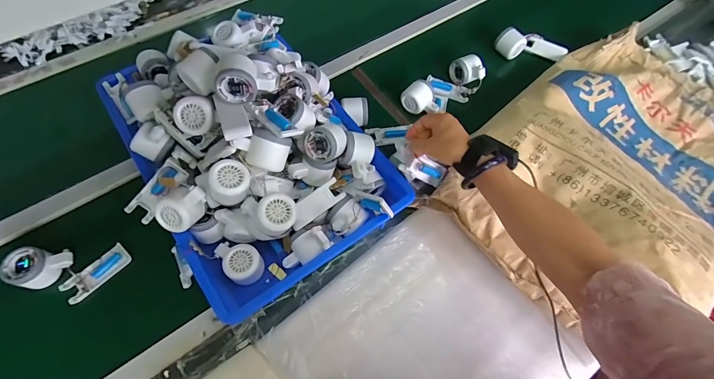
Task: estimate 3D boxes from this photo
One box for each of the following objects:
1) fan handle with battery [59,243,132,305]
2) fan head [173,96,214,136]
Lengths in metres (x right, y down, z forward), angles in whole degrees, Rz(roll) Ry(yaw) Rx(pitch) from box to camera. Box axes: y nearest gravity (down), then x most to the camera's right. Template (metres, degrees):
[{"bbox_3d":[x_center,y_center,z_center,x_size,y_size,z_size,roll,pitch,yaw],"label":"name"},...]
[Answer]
[{"bbox_3d":[-0.432,0.140,0.564,0.038,0.016,0.104,43,69,16],"label":"fan handle with battery"},{"bbox_3d":[-0.247,-0.115,0.523,0.058,0.034,0.055,-2,102,-10],"label":"fan head"}]

